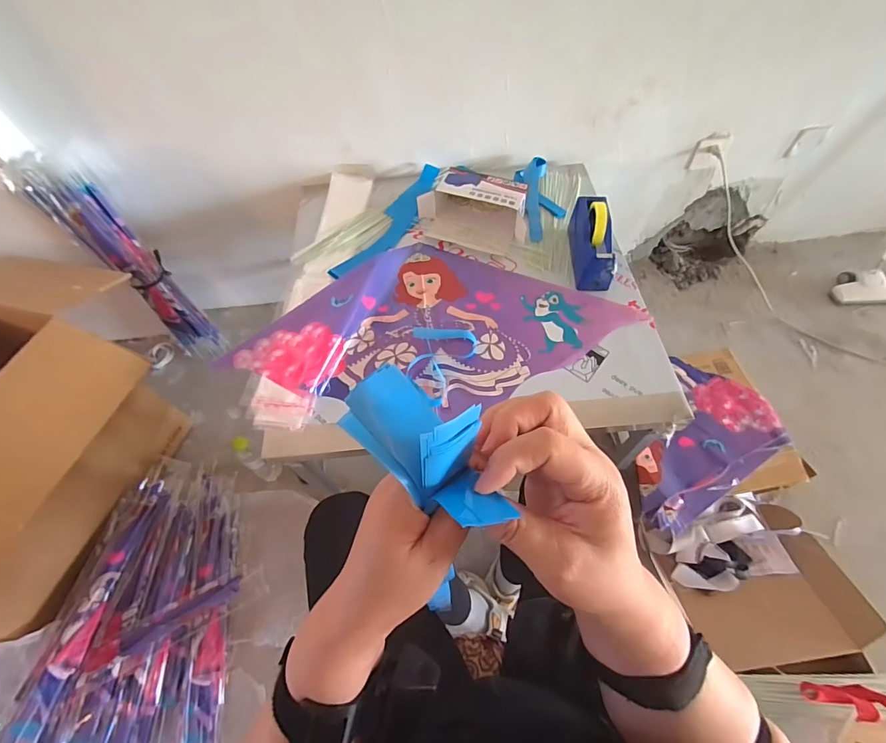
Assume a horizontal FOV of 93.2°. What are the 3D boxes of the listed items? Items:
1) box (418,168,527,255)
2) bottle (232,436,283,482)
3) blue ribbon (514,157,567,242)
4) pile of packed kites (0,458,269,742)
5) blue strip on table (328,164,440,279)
[{"bbox_3d":[0.076,-0.396,1.023,0.271,0.075,0.186,15,61,12],"label":"box"},{"bbox_3d":[-0.484,0.229,1.090,0.052,0.208,0.065,25,63,17],"label":"bottle"},{"bbox_3d":[0.247,-0.444,1.065,0.093,0.033,0.272,-6,59,-1],"label":"blue ribbon"},{"bbox_3d":[-0.666,0.601,0.963,0.452,0.105,0.759,7,60,7],"label":"pile of packed kites"},{"bbox_3d":[-0.126,-0.372,1.040,0.083,0.032,0.449,20,62,14],"label":"blue strip on table"}]

